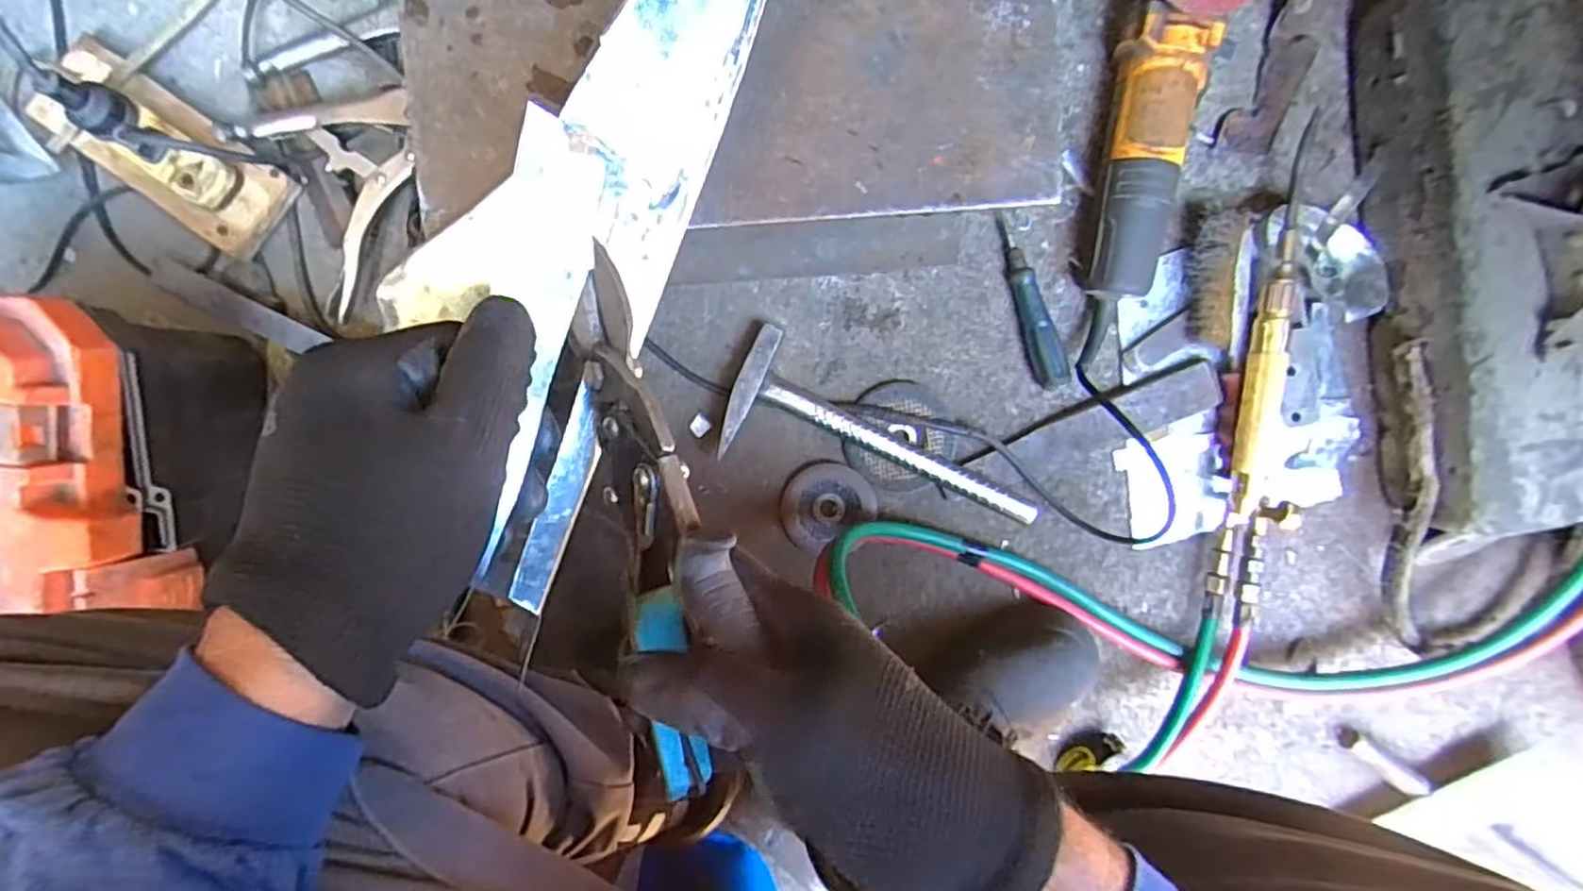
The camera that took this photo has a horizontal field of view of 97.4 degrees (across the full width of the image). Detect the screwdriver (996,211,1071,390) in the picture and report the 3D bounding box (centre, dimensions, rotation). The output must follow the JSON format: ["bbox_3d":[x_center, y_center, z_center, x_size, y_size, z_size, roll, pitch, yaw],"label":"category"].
[{"bbox_3d":[0.201,-0.122,0.586,0.024,0.029,0.149,-17,95,0],"label":"screwdriver"}]

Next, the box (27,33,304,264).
[{"bbox_3d":[-0.512,-0.240,0.555,0.207,0.045,0.085,34,93,-4],"label":"box"}]

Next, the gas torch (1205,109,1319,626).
[{"bbox_3d":[0.397,-0.048,0.577,0.054,0.045,0.400,6,95,-2],"label":"gas torch"}]

